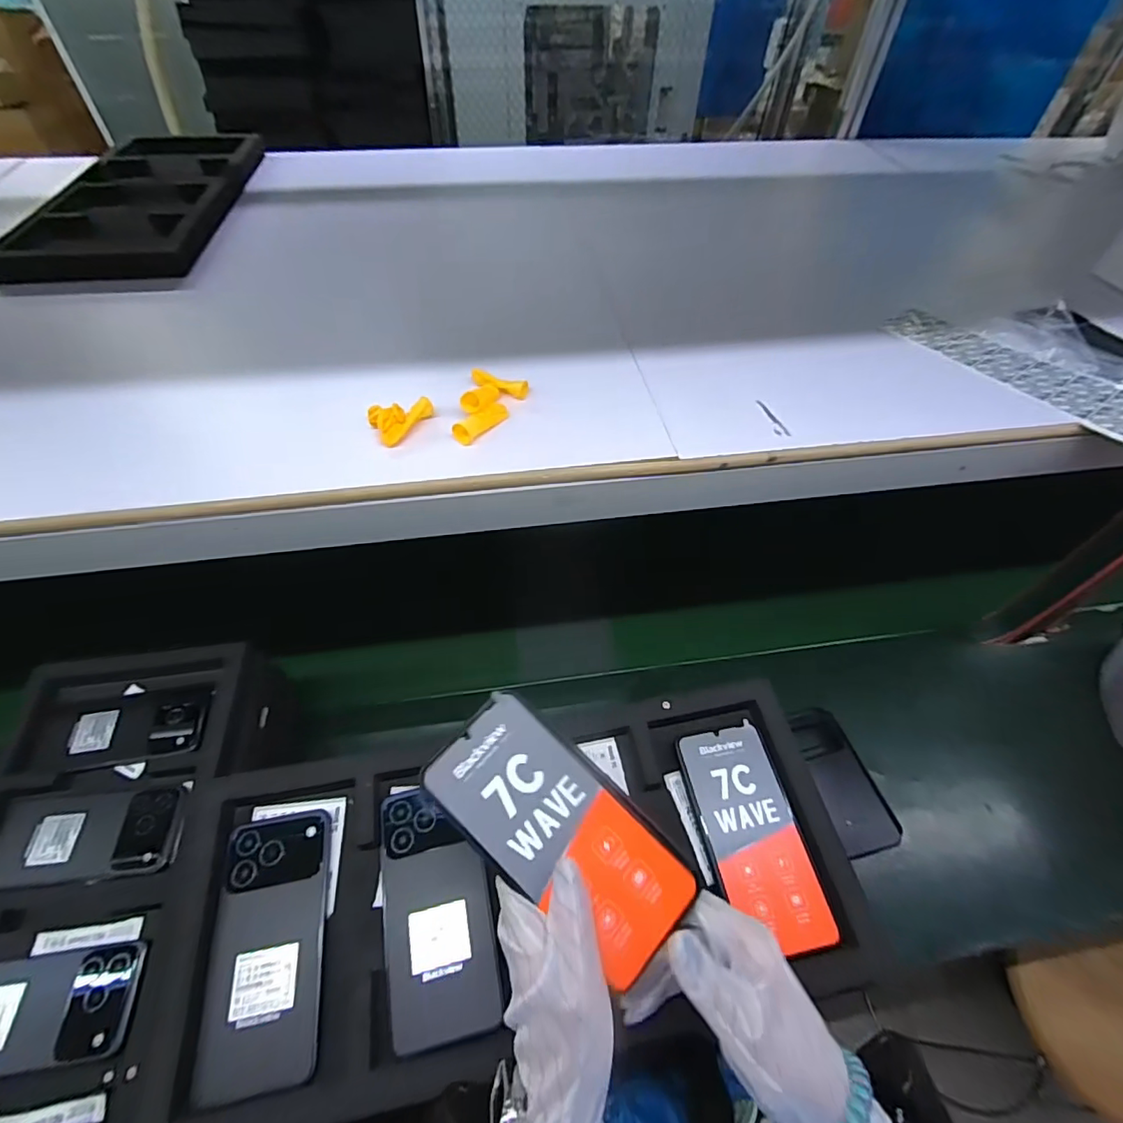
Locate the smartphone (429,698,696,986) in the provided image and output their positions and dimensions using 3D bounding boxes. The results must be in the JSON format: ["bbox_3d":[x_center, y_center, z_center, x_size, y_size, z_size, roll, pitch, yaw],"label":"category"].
[{"bbox_3d":[-0.001,0.154,0.309,0.159,0.005,0.074,42,72,9],"label":"smartphone"}]

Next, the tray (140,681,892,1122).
[{"bbox_3d":[-0.029,0.236,0.401,0.482,0.036,0.235,-9,53,-8],"label":"tray"}]

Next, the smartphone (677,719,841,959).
[{"bbox_3d":[0.151,0.211,0.416,0.073,0.010,0.157,-9,53,-9],"label":"smartphone"}]

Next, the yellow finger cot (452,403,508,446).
[{"bbox_3d":[-0.073,-0.128,0.482,0.016,0.016,0.061,30,57,20],"label":"yellow finger cot"}]

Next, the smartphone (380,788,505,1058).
[{"bbox_3d":[-0.093,0.250,0.389,0.074,0.010,0.157,-11,53,-11],"label":"smartphone"}]

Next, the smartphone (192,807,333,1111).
[{"bbox_3d":[-0.205,0.266,0.374,0.072,0.009,0.160,-9,53,-9],"label":"smartphone"}]

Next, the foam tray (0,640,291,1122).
[{"bbox_3d":[-0.425,0.314,0.490,0.239,0.099,0.498,-6,53,-6],"label":"foam tray"}]

